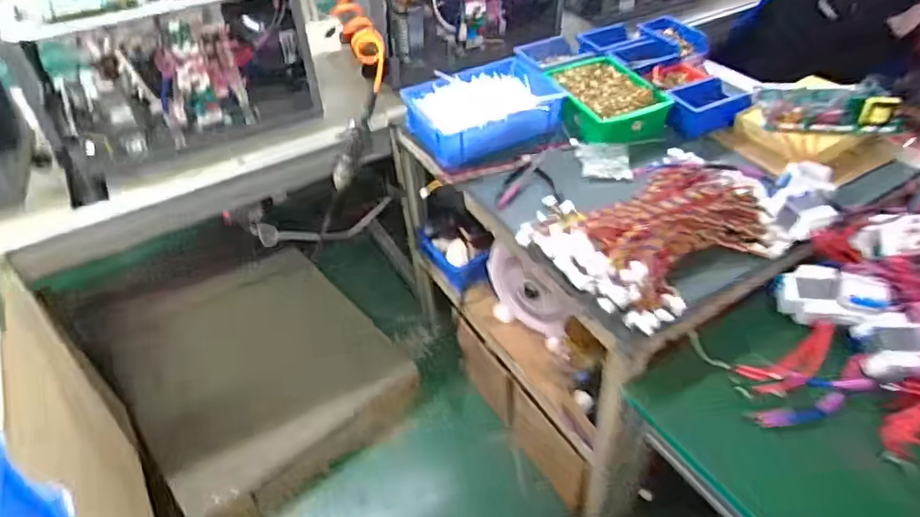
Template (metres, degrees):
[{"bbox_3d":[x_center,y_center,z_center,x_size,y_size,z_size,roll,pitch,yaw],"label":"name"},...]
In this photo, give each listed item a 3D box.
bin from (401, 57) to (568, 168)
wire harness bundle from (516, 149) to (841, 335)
[{"bbox_3d":[0.057,-0.321,1.257,0.314,0.097,0.246,-20,47,-19],"label":"bin"},{"bbox_3d":[0.368,-0.079,0.984,0.470,0.082,0.319,-21,47,-19],"label":"wire harness bundle"}]

